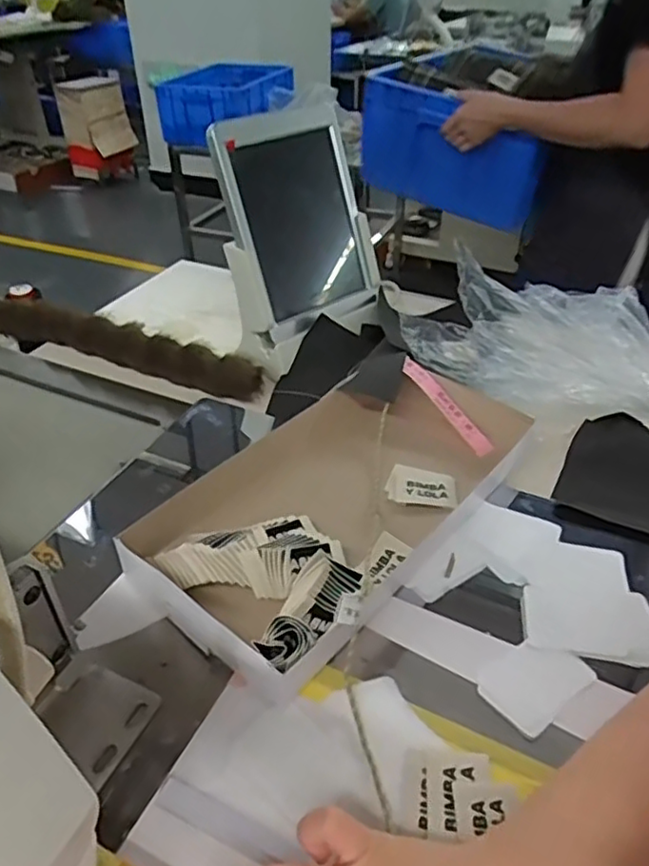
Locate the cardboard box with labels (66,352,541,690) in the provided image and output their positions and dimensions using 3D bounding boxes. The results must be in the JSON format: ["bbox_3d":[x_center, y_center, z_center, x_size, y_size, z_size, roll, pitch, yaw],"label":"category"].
[{"bbox_3d":[0.004,0.051,0.494,0.179,0.044,0.347,24,44,28],"label":"cardboard box with labels"}]

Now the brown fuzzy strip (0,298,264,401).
[{"bbox_3d":[-0.241,-0.101,0.721,0.393,0.047,0.049,20,42,24],"label":"brown fuzzy strip"}]

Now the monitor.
[{"bbox_3d":[-0.020,-0.209,0.634,0.147,0.198,0.023,-25,28,-25],"label":"monitor"}]

